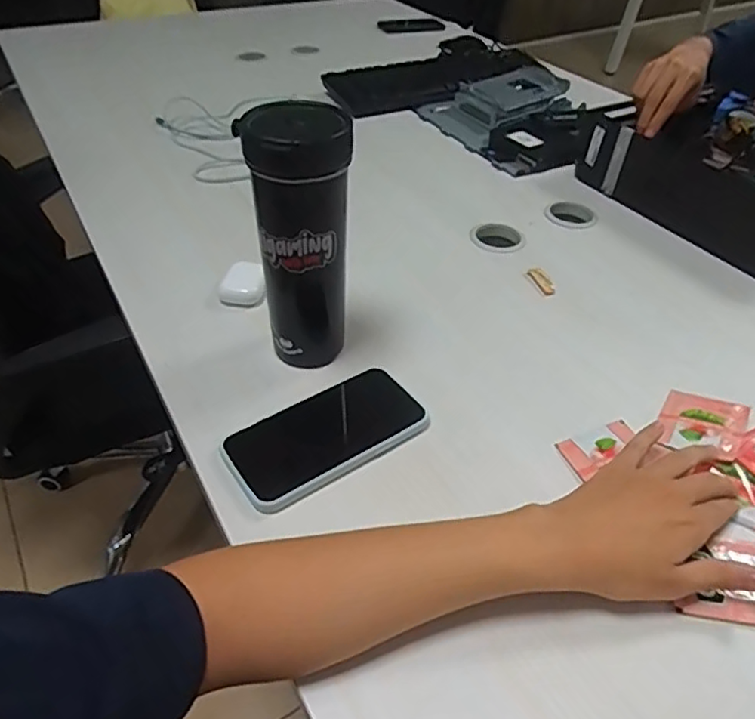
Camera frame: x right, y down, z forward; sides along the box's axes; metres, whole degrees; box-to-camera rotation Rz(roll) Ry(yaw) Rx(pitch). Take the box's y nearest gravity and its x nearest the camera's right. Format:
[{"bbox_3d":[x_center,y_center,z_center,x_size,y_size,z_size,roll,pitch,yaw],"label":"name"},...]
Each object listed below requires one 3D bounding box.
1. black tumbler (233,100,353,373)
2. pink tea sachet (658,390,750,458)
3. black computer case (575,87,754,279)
[{"bbox_3d":[-0.062,-0.094,0.507,0.076,0.215,0.065,-4,43,-6],"label":"black tumbler"},{"bbox_3d":[0.278,0.054,0.516,0.063,0.006,0.072,16,42,31],"label":"pink tea sachet"},{"bbox_3d":[0.474,-0.246,0.786,0.276,0.091,0.295,-20,47,-22],"label":"black computer case"}]

